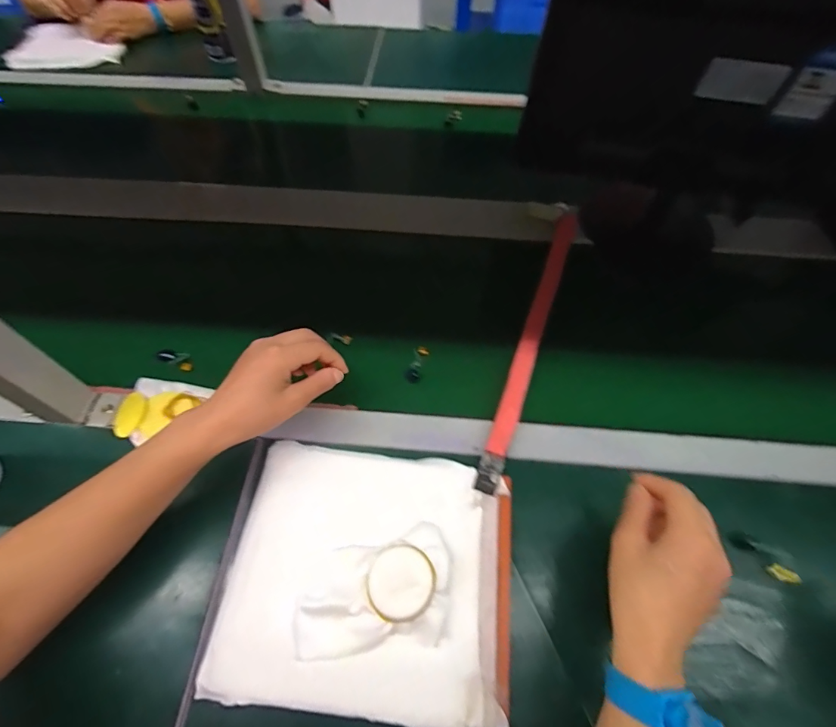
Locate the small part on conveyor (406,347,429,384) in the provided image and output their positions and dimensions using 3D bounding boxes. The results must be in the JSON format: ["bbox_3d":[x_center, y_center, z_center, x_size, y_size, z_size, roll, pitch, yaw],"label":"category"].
[{"bbox_3d":[-0.001,0.001,0.524,0.019,0.006,0.055,16,59,10],"label":"small part on conveyor"}]

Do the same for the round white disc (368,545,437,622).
[{"bbox_3d":[-0.015,0.188,0.362,0.060,0.022,0.060,0,58,0],"label":"round white disc"}]

